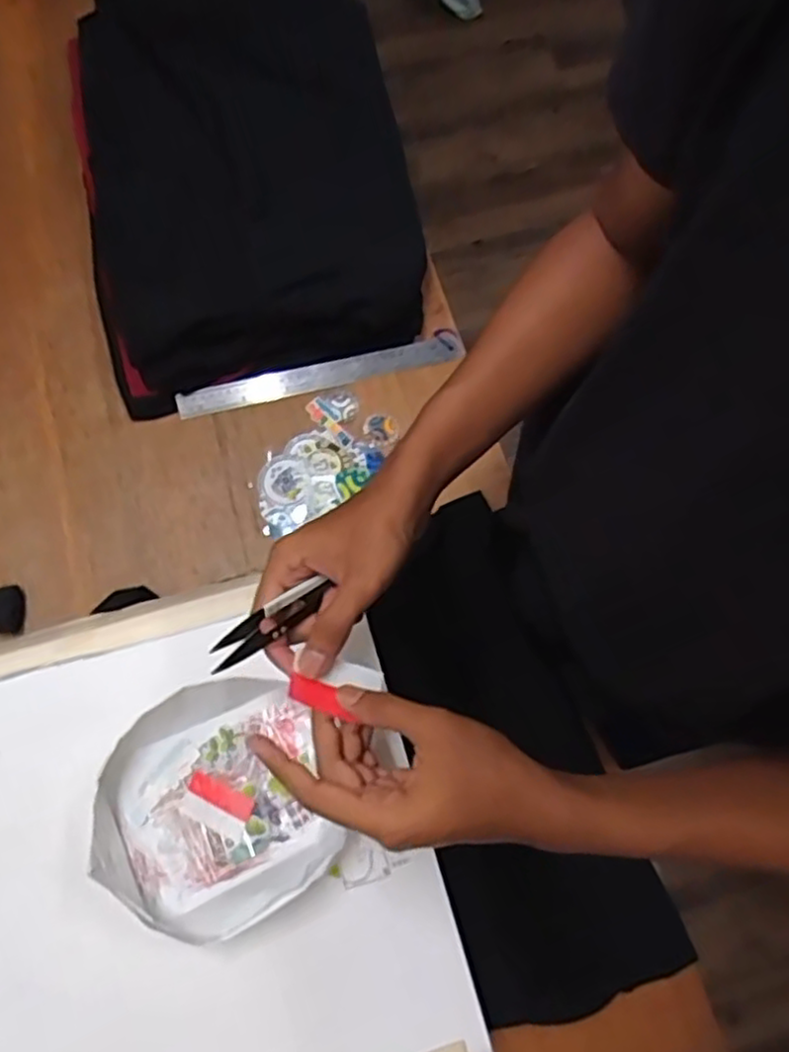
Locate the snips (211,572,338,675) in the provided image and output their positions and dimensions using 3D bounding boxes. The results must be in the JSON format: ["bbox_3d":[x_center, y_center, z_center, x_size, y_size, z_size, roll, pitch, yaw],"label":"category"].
[{"bbox_3d":[-0.075,0.058,0.427,0.016,0.021,0.089,48,44,9],"label":"snips"}]

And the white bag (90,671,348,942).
[{"bbox_3d":[-0.129,0.204,0.523,0.173,0.044,0.166,-16,75,-6],"label":"white bag"}]

